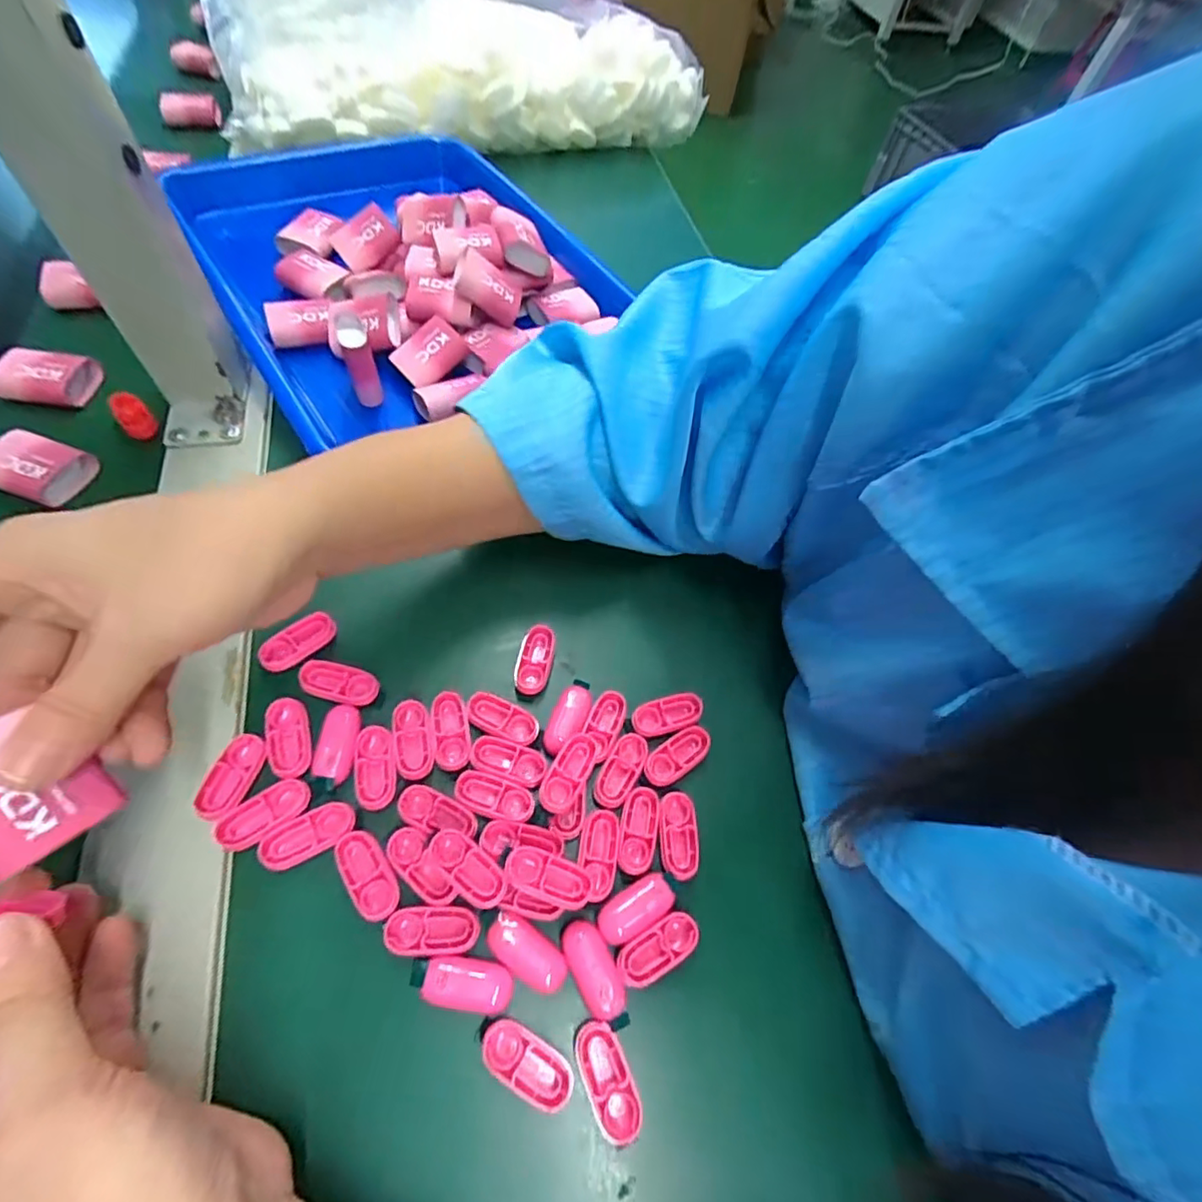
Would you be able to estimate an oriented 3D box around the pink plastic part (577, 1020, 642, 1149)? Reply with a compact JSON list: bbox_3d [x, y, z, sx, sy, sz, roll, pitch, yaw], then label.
[{"bbox_3d":[0.003,0.166,0.196,0.014,0.004,0.034,-22,66,-18],"label":"pink plastic part"}]

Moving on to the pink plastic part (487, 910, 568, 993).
[{"bbox_3d":[-0.028,0.132,0.212,0.033,0.005,0.015,33,62,11],"label":"pink plastic part"}]

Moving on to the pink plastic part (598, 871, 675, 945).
[{"bbox_3d":[0.014,0.123,0.226,0.033,0.005,0.015,-28,68,-21],"label":"pink plastic part"}]

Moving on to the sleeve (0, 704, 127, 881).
[{"bbox_3d":[-0.171,0.055,0.167,0.033,0.005,0.041,-41,105,-49],"label":"sleeve"}]

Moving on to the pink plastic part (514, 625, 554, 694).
[{"bbox_3d":[-0.032,0.028,0.274,0.016,0.006,0.034,10,60,-2],"label":"pink plastic part"}]

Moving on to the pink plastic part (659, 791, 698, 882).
[{"bbox_3d":[0.034,0.100,0.241,0.016,0.004,0.033,0,61,-7],"label":"pink plastic part"}]

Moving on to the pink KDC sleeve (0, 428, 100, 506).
[{"bbox_3d":[-0.298,-0.071,0.297,0.036,0.022,0.034,17,60,2],"label":"pink KDC sleeve"}]

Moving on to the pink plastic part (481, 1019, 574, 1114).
[{"bbox_3d":[-0.026,0.161,0.195,0.033,0.006,0.015,29,61,9],"label":"pink plastic part"}]

